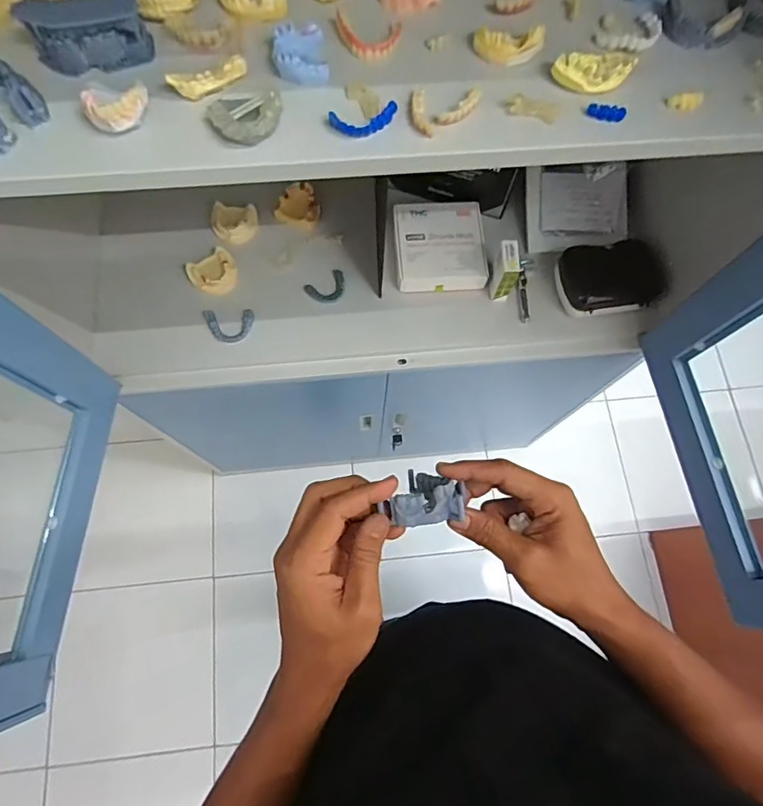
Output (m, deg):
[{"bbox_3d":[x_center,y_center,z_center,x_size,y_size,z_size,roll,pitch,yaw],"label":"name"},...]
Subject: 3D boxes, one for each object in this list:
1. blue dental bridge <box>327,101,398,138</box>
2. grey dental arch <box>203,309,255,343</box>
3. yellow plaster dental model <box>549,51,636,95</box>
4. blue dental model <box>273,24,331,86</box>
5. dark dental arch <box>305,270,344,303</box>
[{"bbox_3d":[-0.014,-0.232,0.422,0.056,0.011,0.022,-16,73,-7],"label":"blue dental bridge"},{"bbox_3d":[-0.238,-0.120,0.799,0.078,0.020,0.051,0,72,-2],"label":"grey dental arch"},{"bbox_3d":[0.180,-0.283,0.435,0.061,0.022,0.030,-7,73,-4],"label":"yellow plaster dental model"},{"bbox_3d":[-0.069,-0.295,0.435,0.044,0.019,0.059,-9,73,-5],"label":"blue dental model"},{"bbox_3d":[-0.087,-0.183,0.824,0.062,0.018,0.042,-25,75,-10],"label":"dark dental arch"}]

